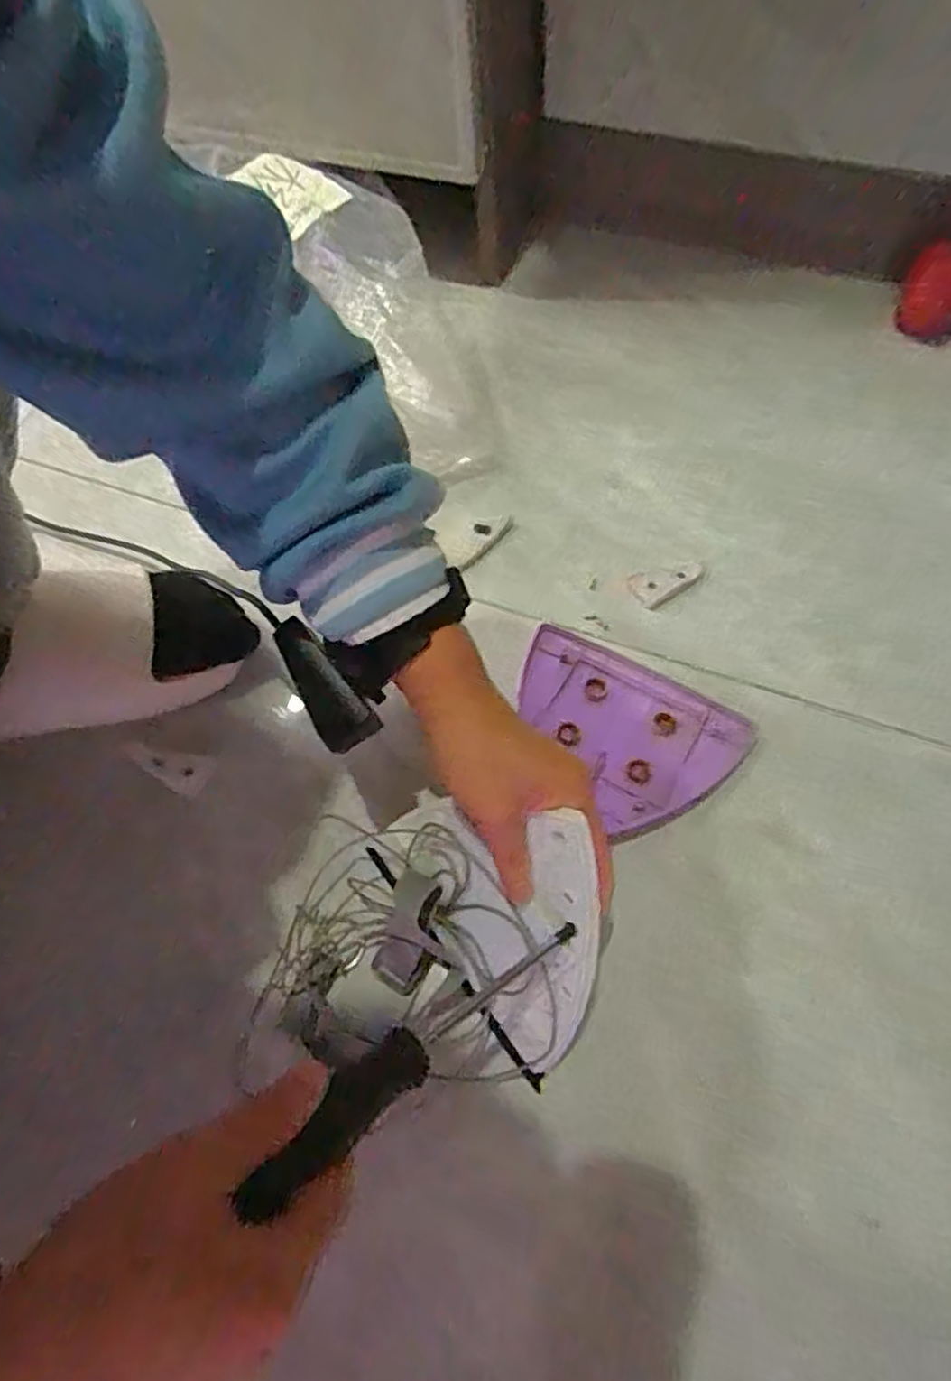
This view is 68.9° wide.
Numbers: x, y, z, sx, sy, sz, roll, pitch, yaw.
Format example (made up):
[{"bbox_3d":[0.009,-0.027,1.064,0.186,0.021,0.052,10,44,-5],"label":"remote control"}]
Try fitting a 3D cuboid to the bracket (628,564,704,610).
[{"bbox_3d":[0.144,-0.084,0.524,0.056,0.008,0.030,-30,65,-12],"label":"bracket"}]

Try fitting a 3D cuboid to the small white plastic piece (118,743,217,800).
[{"bbox_3d":[-0.212,0.051,0.474,0.064,0.011,0.027,16,64,11],"label":"small white plastic piece"}]

